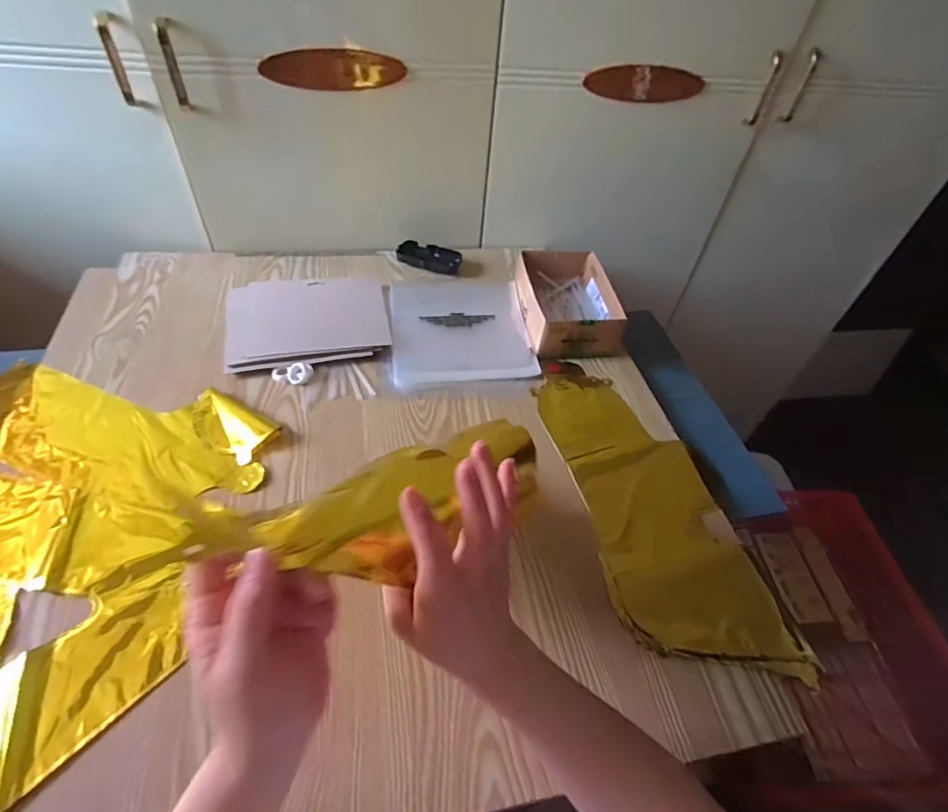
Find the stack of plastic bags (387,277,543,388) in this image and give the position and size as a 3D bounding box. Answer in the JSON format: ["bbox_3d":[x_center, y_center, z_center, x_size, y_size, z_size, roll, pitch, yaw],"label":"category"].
[{"bbox_3d":[-0.019,-0.122,0.748,0.206,0.021,0.214,-4,48,-10],"label":"stack of plastic bags"}]

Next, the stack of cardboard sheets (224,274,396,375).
[{"bbox_3d":[-0.239,-0.127,0.727,0.216,0.020,0.178,-10,50,-15],"label":"stack of cardboard sheets"}]

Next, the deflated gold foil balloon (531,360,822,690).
[{"bbox_3d":[0.202,0.099,0.593,0.173,0.017,0.413,-6,49,-12],"label":"deflated gold foil balloon"}]

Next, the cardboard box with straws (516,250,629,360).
[{"bbox_3d":[0.144,-0.157,0.763,0.142,0.065,0.187,-3,48,-9],"label":"cardboard box with straws"}]

